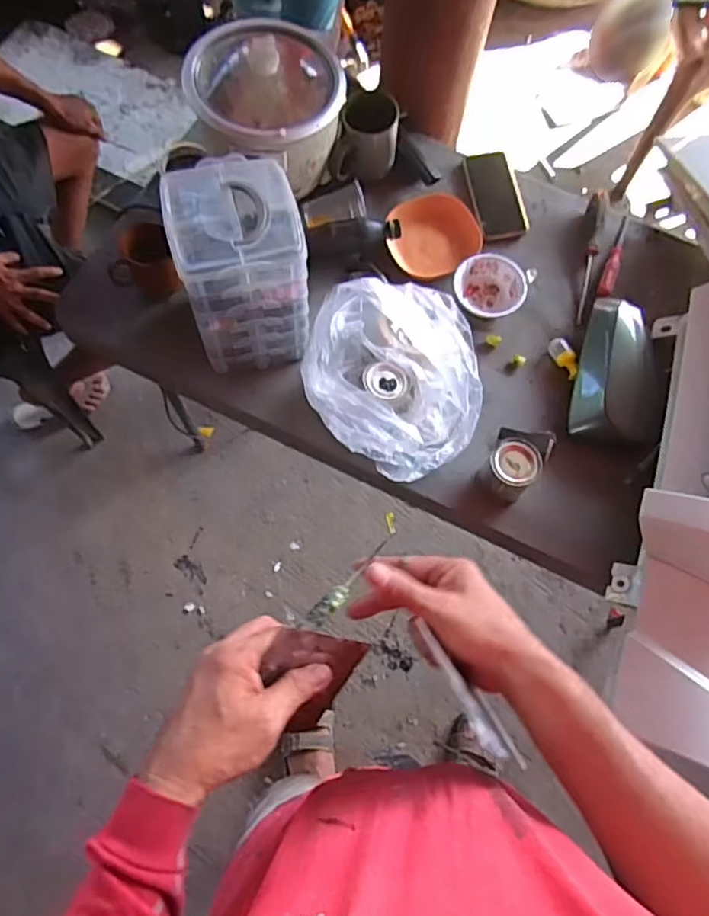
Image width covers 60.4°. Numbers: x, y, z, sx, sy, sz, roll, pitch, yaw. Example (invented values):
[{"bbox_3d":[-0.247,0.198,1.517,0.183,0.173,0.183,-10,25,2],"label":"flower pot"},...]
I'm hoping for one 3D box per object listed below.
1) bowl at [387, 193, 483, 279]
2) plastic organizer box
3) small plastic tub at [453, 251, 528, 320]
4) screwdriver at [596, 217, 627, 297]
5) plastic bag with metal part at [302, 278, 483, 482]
[{"bbox_3d":[0.128,-0.350,0.976,0.142,0.050,0.138,1,71,-2],"label":"bowl"},{"bbox_3d":[-0.148,-0.251,0.808,0.150,0.211,0.171,-11,72,-6],"label":"plastic organizer box"},{"bbox_3d":[0.211,-0.268,0.945,0.111,0.045,0.102,1,71,-2],"label":"small plastic tub"},{"bbox_3d":[0.416,-0.320,0.971,0.023,0.017,0.151,23,72,6],"label":"screwdriver"},{"bbox_3d":[0.058,-0.099,0.792,0.228,0.170,0.229,-12,72,-6],"label":"plastic bag with metal part"}]

